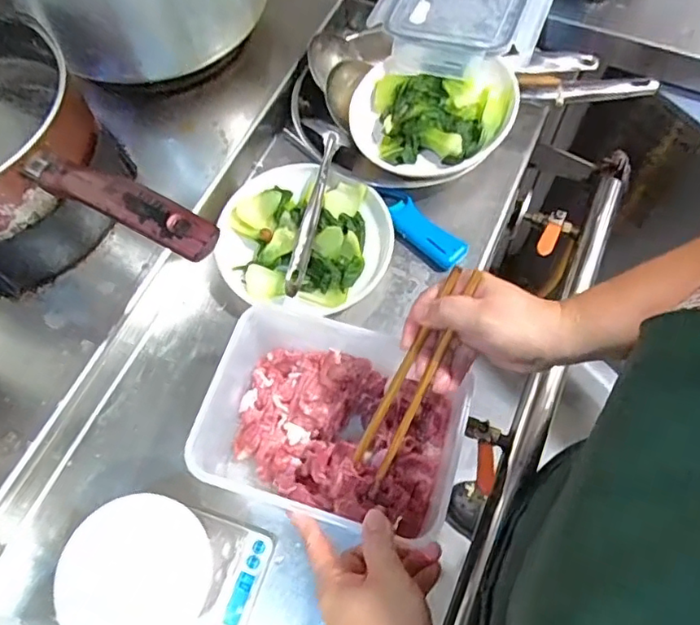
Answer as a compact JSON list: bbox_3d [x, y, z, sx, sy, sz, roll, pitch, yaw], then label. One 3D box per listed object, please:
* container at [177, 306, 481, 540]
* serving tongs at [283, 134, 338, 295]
[{"bbox_3d":[-0.018,0.095,0.488,0.200,0.098,0.151,15,66,9],"label":"container"},{"bbox_3d":[-0.041,-0.107,0.609,0.016,0.027,0.199,10,66,6],"label":"serving tongs"}]

